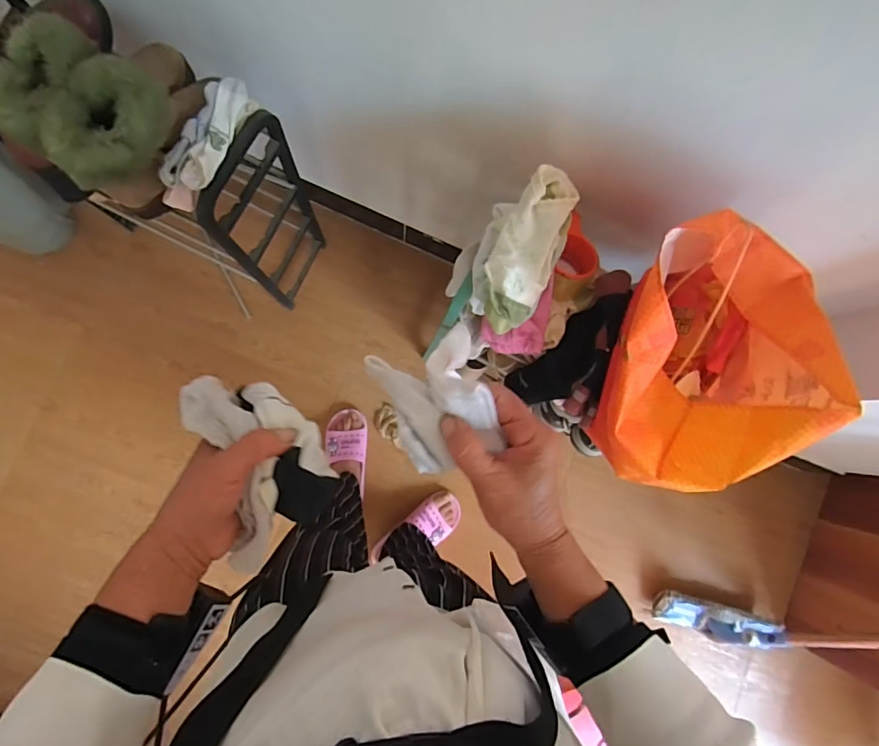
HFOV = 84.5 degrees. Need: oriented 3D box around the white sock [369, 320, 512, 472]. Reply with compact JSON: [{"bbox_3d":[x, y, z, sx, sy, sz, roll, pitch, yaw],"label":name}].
[{"bbox_3d":[0.003,0.016,0.341,0.079,0.082,0.090,-23,85,-7],"label":"white sock"}]

